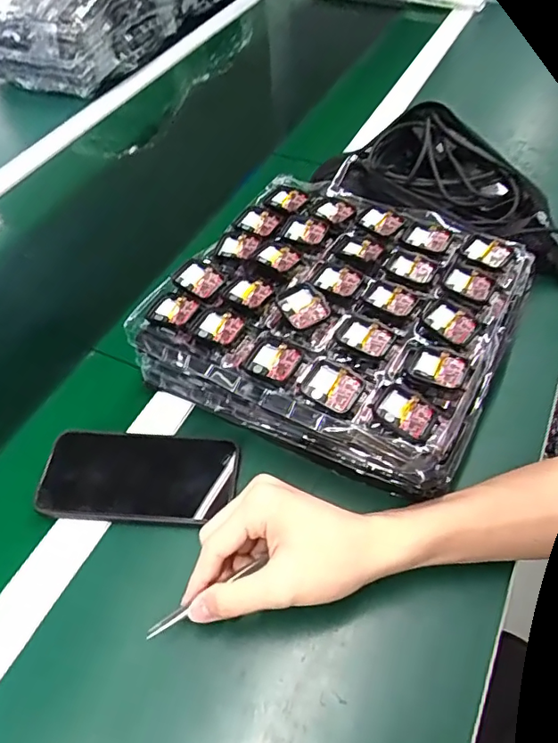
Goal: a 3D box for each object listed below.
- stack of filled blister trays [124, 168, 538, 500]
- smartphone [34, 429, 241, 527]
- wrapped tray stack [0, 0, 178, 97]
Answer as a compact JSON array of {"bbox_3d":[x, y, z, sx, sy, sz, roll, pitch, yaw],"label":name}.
[{"bbox_3d":[0.056,-0.055,0.501,0.292,0.073,0.279,23,57,21],"label":"stack of filled blister trays"},{"bbox_3d":[-0.116,0.086,0.450,0.160,0.010,0.078,1,57,6],"label":"smartphone"},{"bbox_3d":[-0.378,-0.651,0.990,0.268,0.125,0.307,21,56,20],"label":"wrapped tray stack"}]

